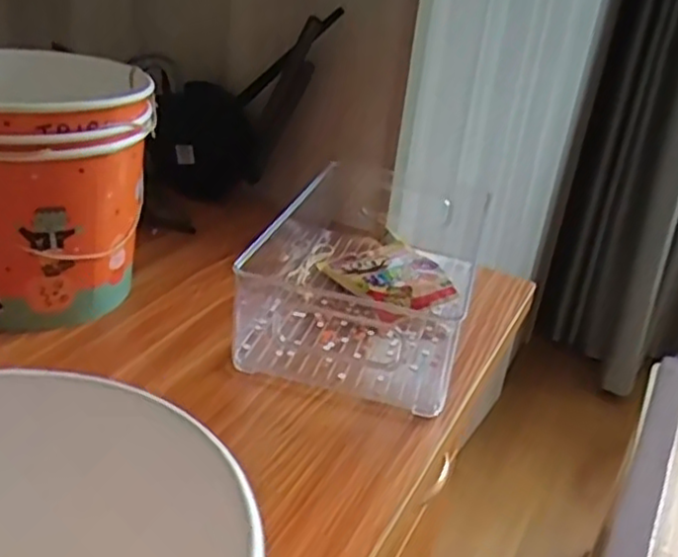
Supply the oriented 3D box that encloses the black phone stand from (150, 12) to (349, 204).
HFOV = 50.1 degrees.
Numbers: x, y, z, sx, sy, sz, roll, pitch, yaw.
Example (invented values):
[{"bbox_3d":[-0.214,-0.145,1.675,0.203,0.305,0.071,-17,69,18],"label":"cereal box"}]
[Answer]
[{"bbox_3d":[-0.090,-0.169,0.712,0.252,0.120,0.037,-31,12,28],"label":"black phone stand"}]

